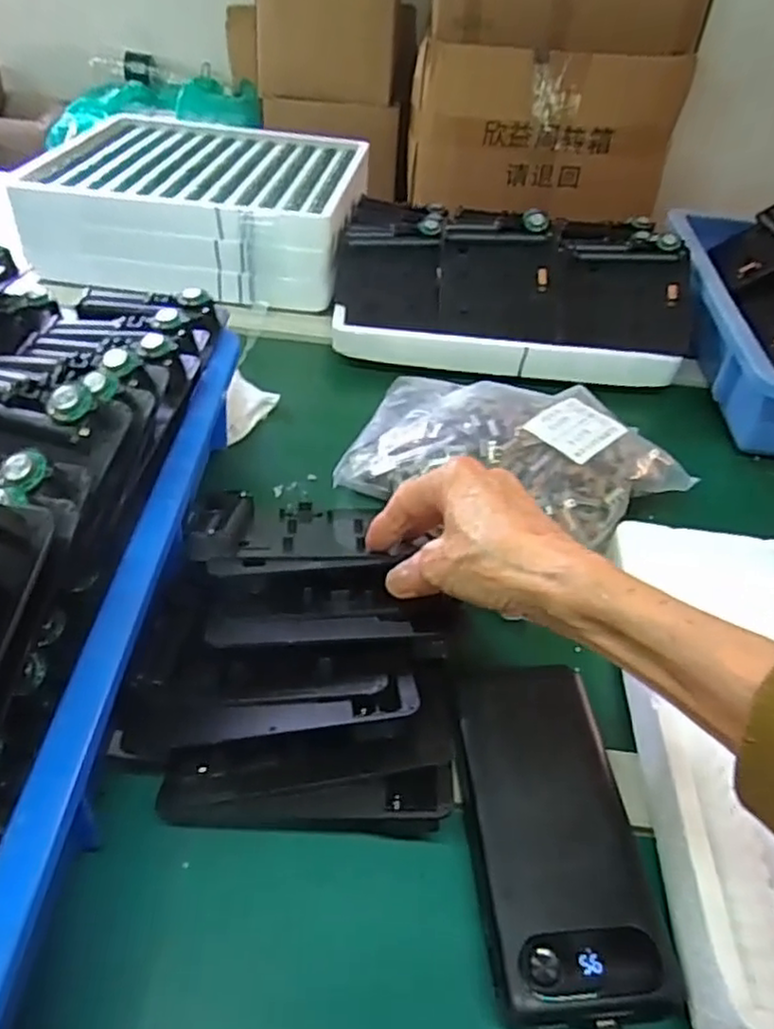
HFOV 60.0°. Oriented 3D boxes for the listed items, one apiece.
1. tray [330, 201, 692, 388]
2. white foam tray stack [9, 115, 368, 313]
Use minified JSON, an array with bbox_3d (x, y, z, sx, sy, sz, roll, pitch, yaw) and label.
[{"bbox_3d":[0.123,-0.239,0.665,0.341,0.090,0.248,10,43,6],"label":"tray"},{"bbox_3d":[-0.198,-0.356,0.760,0.328,0.080,0.321,7,43,3],"label":"white foam tray stack"}]

